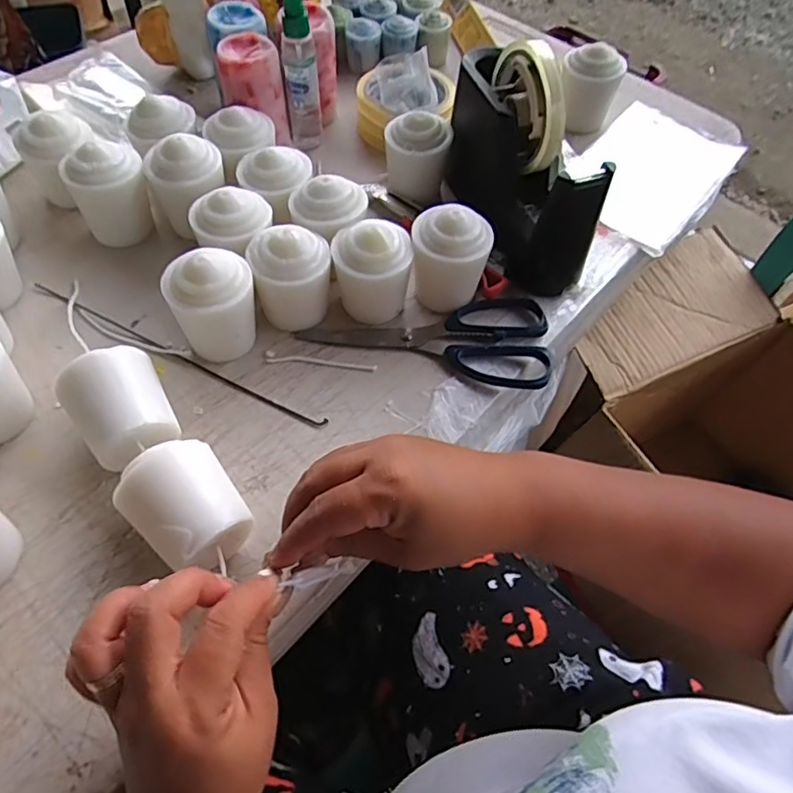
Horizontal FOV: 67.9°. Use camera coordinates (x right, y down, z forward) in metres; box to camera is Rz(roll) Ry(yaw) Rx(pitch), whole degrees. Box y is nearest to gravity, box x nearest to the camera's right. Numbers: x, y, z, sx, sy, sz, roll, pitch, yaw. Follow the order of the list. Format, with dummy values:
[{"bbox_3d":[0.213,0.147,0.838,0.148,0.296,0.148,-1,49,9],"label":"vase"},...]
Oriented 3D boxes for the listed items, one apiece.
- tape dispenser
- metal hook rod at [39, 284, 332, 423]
[{"bbox_3d":[0.096,-0.185,0.456,0.062,0.126,0.177,-13,60,-13],"label":"tape dispenser"},{"bbox_3d":[-0.162,-0.032,0.422,0.255,0.007,0.008,25,59,11],"label":"metal hook rod"}]

